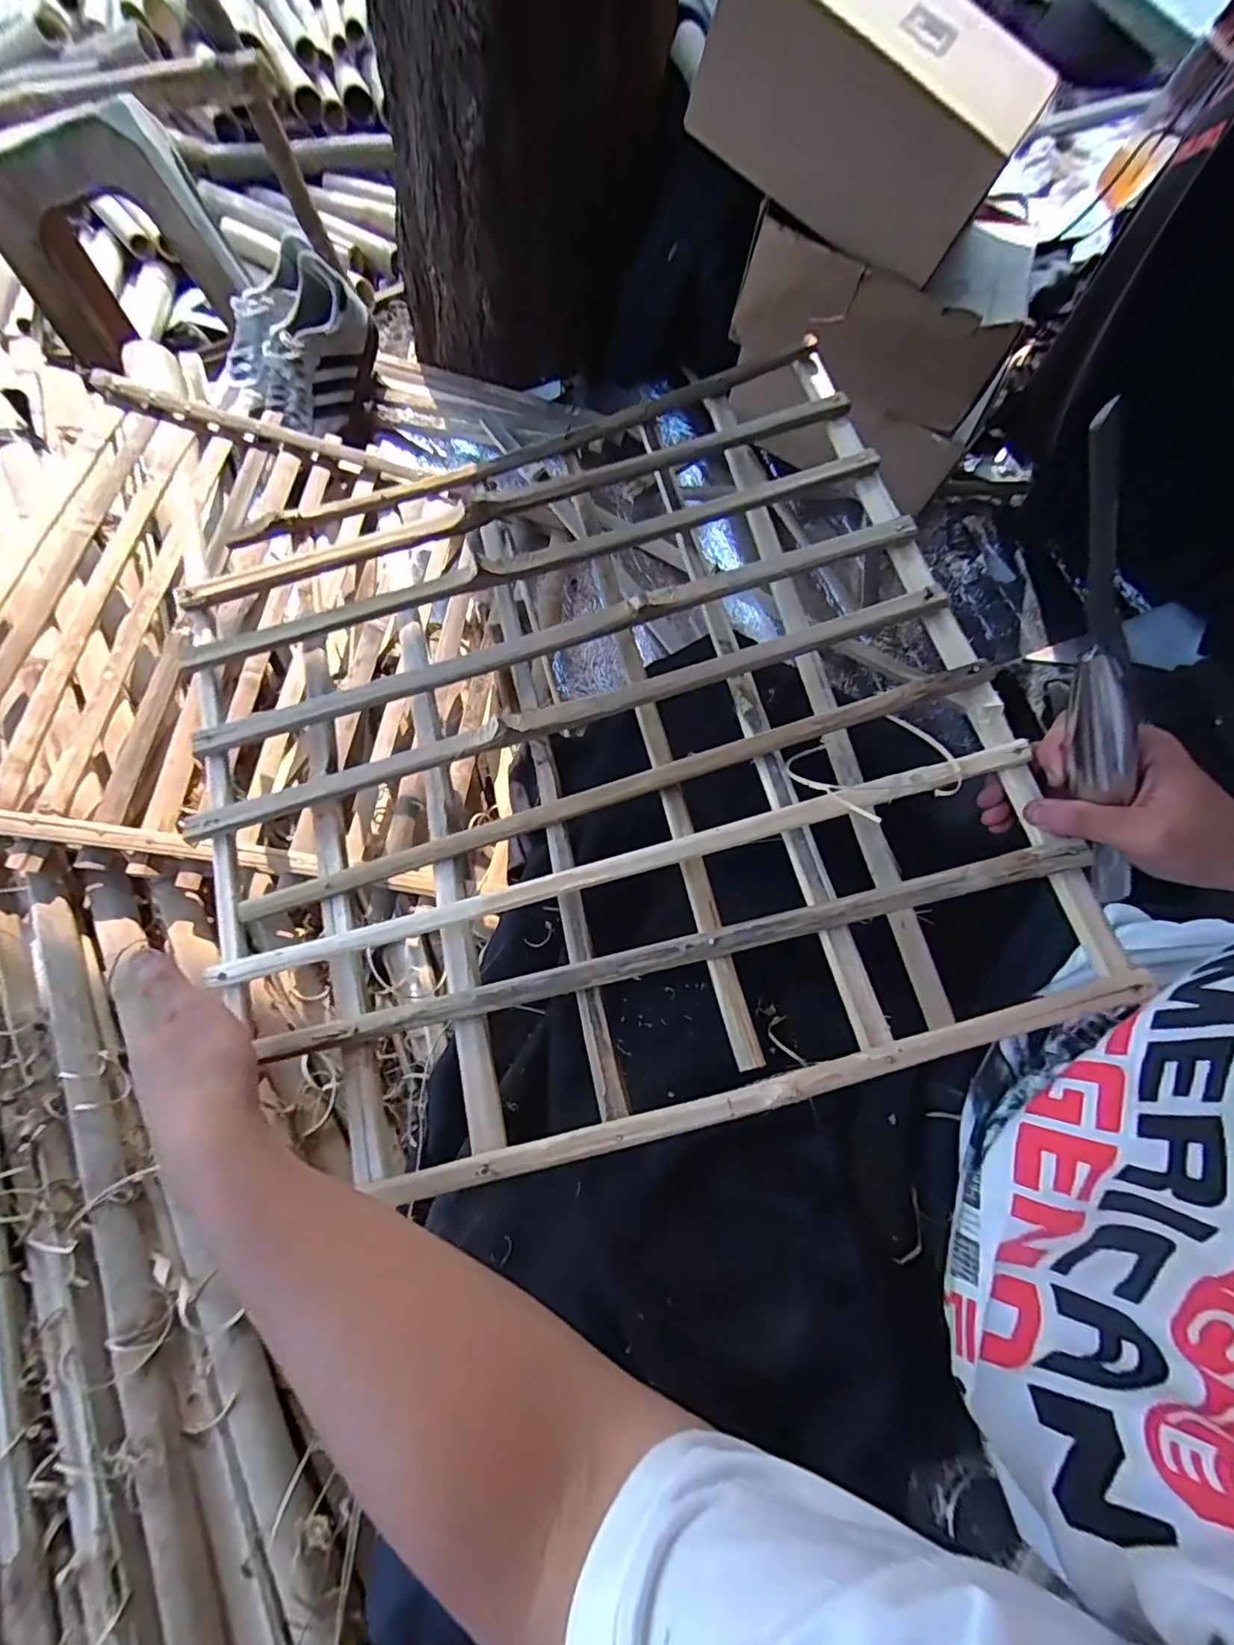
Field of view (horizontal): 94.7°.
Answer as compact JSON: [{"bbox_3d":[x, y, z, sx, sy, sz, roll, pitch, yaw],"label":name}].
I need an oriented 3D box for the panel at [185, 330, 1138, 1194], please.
[{"bbox_3d":[-0.025,-0.078,0.399,0.518,0.052,0.512,-15,73,1],"label":"panel"}]

